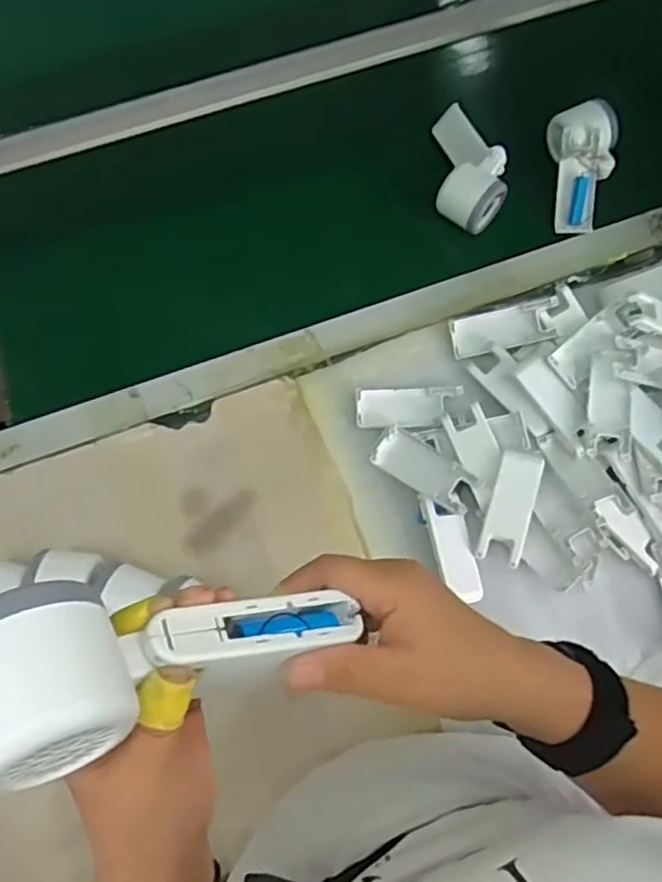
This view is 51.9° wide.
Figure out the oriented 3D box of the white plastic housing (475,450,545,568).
[{"bbox_3d":[0.166,0.060,0.628,0.040,0.021,0.104,15,91,6],"label":"white plastic housing"}]

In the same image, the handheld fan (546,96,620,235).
[{"bbox_3d":[0.264,-0.290,0.723,0.065,0.031,0.131,3,101,2],"label":"handheld fan"}]

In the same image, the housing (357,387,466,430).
[{"bbox_3d":[0.077,-0.034,0.675,0.102,0.011,0.041,-1,72,1],"label":"housing"}]

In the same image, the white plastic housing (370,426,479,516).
[{"bbox_3d":[0.086,0.025,0.638,0.105,0.014,0.046,36,75,29],"label":"white plastic housing"}]

